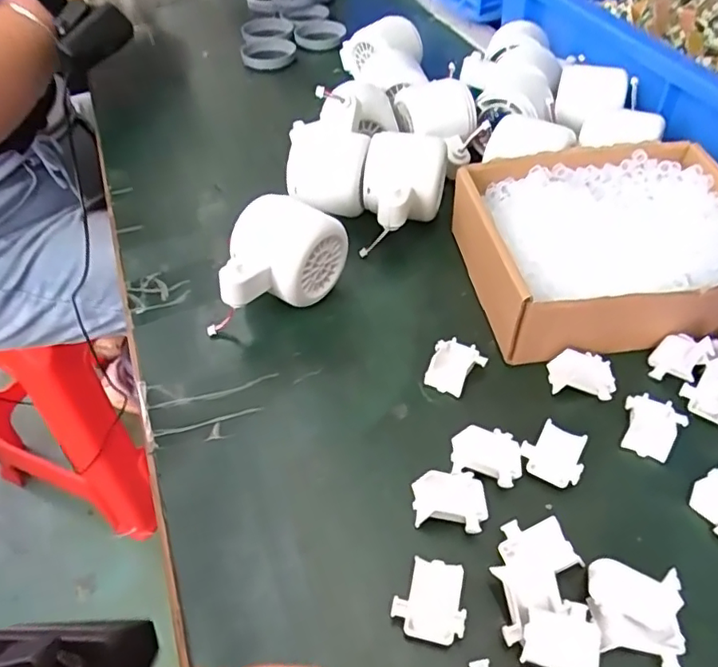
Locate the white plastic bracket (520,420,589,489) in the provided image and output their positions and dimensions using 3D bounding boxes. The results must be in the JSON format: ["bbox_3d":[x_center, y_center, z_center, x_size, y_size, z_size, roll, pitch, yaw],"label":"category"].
[{"bbox_3d":[0.097,0.060,0.284,0.029,0.014,0.027,25,53,22],"label":"white plastic bracket"}]

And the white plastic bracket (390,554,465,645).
[{"bbox_3d":[0.031,0.111,0.241,0.029,0.010,0.033,12,50,12],"label":"white plastic bracket"}]

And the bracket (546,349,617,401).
[{"bbox_3d":[0.124,0.023,0.319,0.034,0.012,0.025,9,49,10],"label":"bracket"}]

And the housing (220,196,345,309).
[{"bbox_3d":[-0.051,-0.042,0.347,0.048,0.060,0.078,32,56,26],"label":"housing"}]

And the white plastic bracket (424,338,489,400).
[{"bbox_3d":[0.054,0.018,0.325,0.028,0.016,0.032,22,53,20],"label":"white plastic bracket"}]

